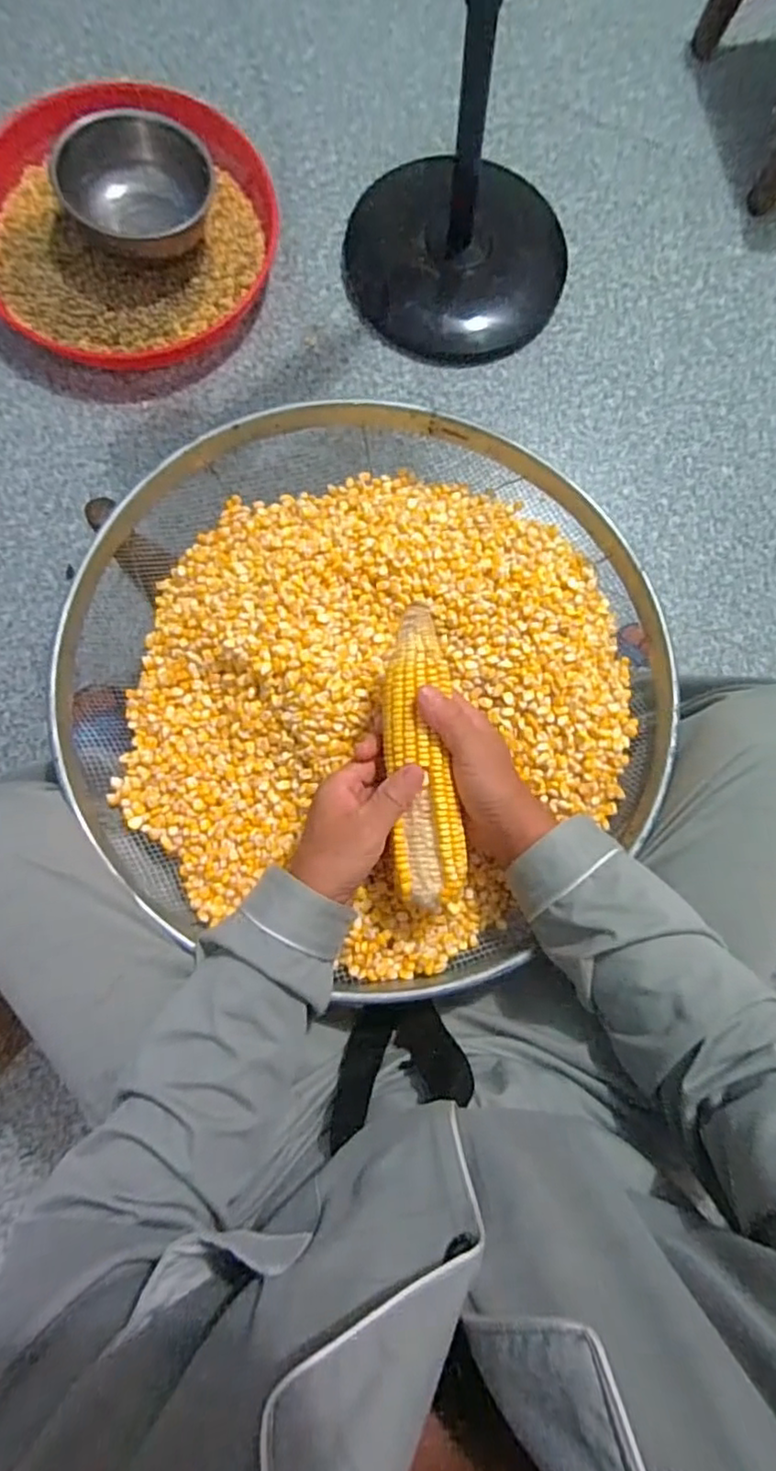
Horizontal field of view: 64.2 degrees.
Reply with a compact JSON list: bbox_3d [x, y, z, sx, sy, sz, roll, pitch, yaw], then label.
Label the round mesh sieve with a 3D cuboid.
[{"bbox_3d":[-0.011,-0.056,0.541,0.491,0.097,0.480,0,83,-2],"label":"round mesh sieve"}]

